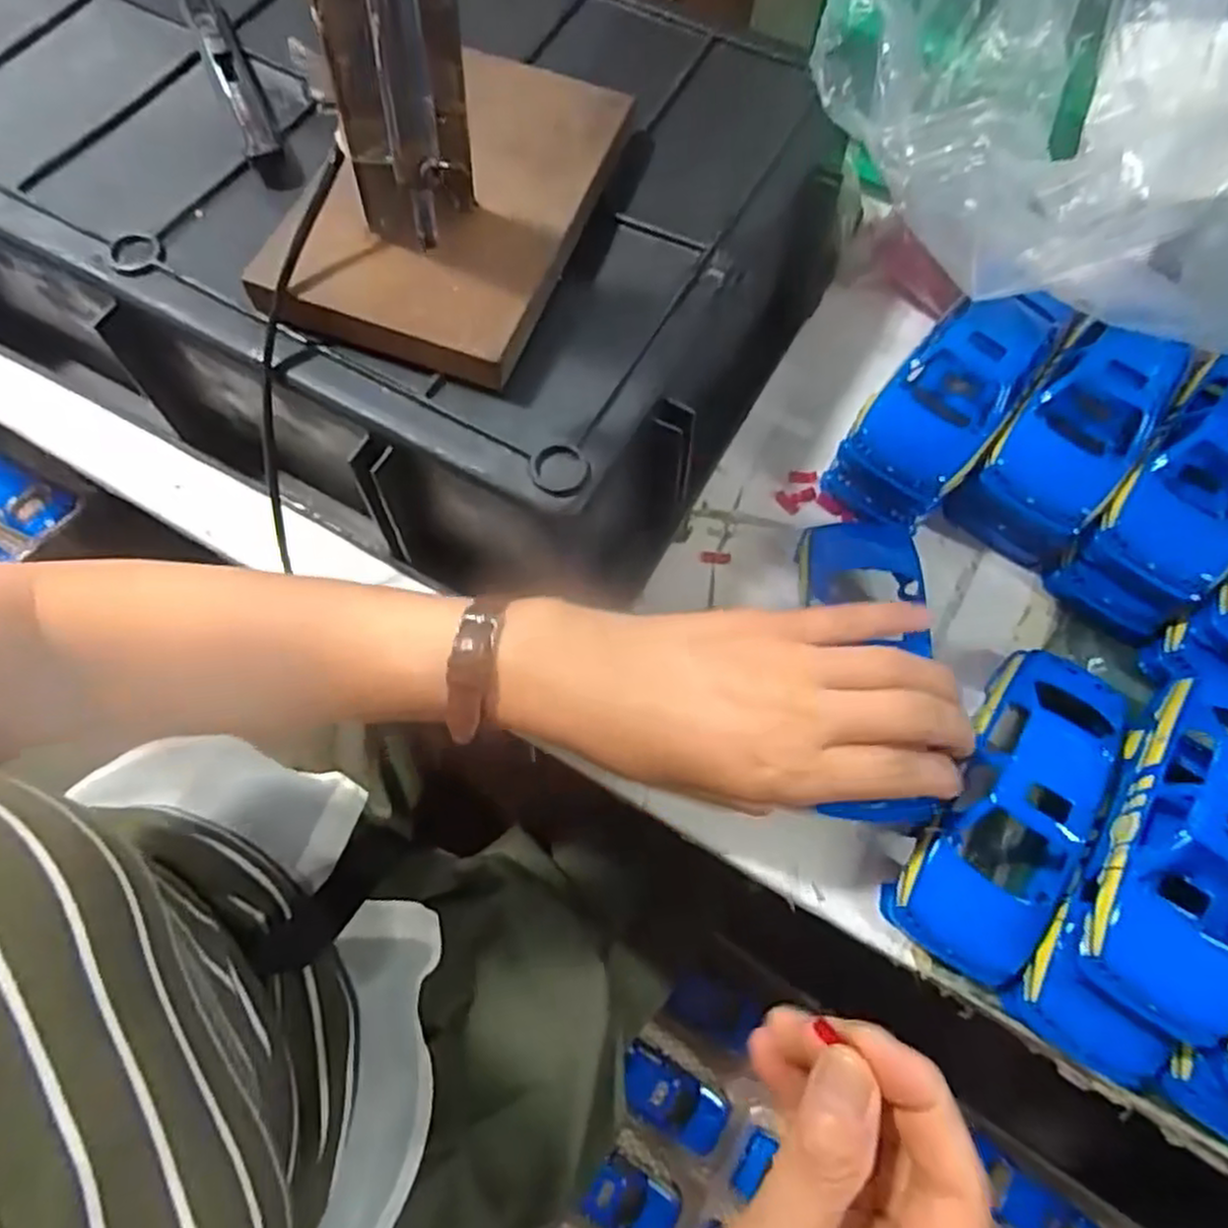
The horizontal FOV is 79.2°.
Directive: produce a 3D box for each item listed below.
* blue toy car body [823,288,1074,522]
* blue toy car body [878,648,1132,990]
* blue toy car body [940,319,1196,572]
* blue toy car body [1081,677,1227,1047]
[{"bbox_3d":[0.150,-0.095,0.331,0.050,0.029,0.122,43,98,14],"label":"blue toy car body"},{"bbox_3d":[0.159,0.075,0.289,0.055,0.038,0.128,31,71,10],"label":"blue toy car body"},{"bbox_3d":[0.204,-0.077,0.329,0.053,0.037,0.106,37,99,12],"label":"blue toy car body"},{"bbox_3d":[0.211,0.086,0.270,0.056,0.027,0.123,30,71,10],"label":"blue toy car body"}]

